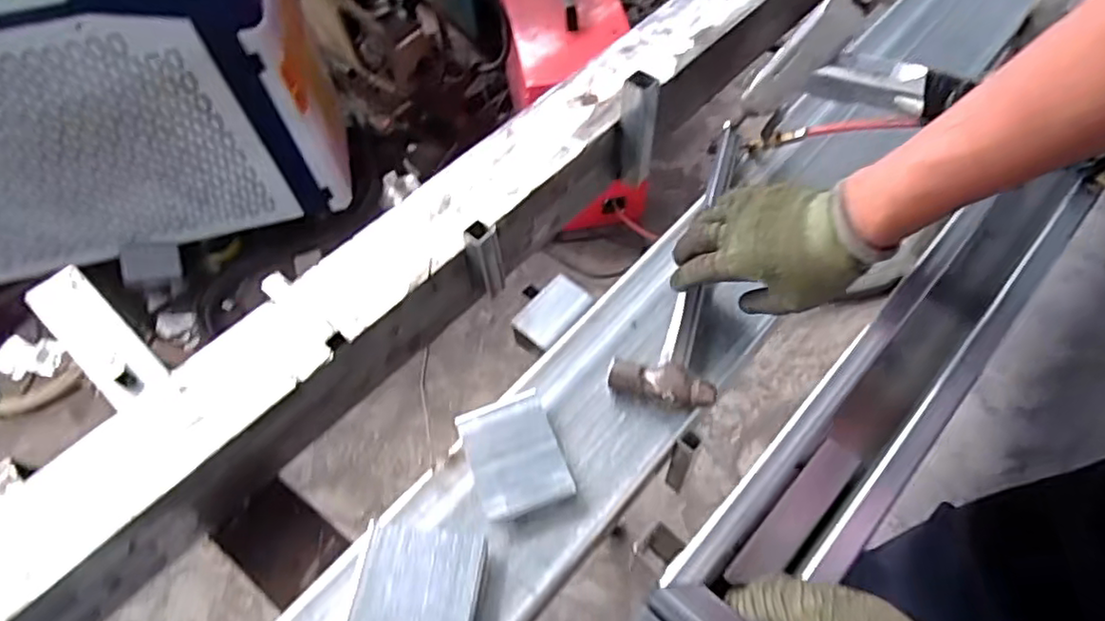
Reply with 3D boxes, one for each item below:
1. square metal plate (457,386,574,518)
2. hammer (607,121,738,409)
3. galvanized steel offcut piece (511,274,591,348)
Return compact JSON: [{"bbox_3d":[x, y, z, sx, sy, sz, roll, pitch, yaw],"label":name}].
[{"bbox_3d":[-0.034,0.122,0.562,0.076,0.016,0.102,-20,60,-9],"label":"square metal plate"},{"bbox_3d":[0.142,-0.064,0.659,0.093,0.036,0.350,13,62,12],"label":"hammer"},{"bbox_3d":[0.000,0.000,0.666,0.046,0.006,0.075,43,79,12],"label":"galvanized steel offcut piece"}]

